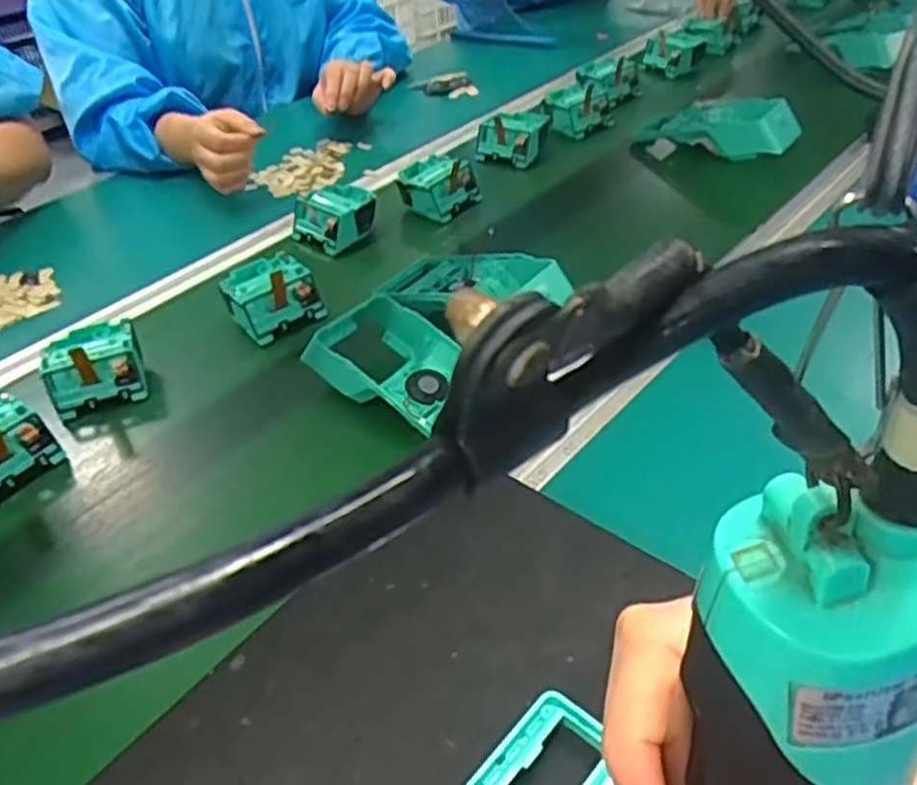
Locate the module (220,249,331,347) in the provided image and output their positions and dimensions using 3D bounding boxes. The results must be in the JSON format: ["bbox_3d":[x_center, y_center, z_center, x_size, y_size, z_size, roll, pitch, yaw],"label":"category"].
[{"bbox_3d":[-0.177,-0.091,0.725,0.081,0.052,0.080,-30,47,-23],"label":"module"}]

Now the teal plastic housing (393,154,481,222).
[{"bbox_3d":[-0.022,-0.233,0.880,0.080,0.051,0.073,22,50,27],"label":"teal plastic housing"}]

